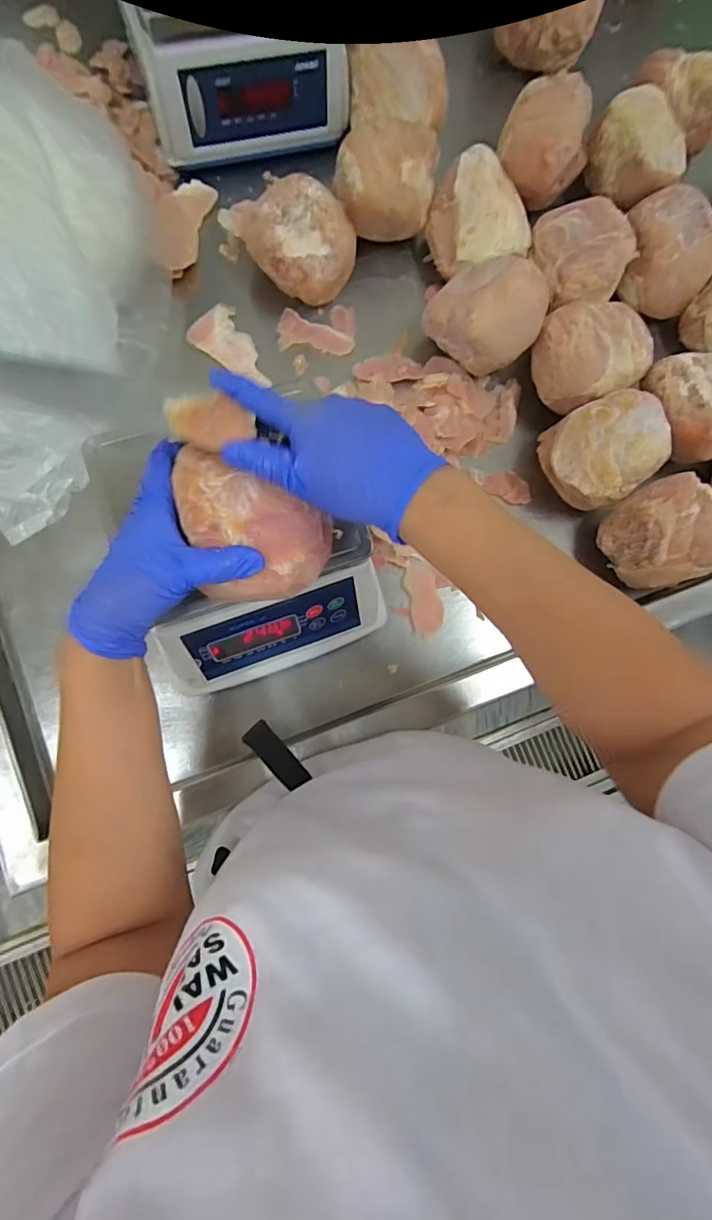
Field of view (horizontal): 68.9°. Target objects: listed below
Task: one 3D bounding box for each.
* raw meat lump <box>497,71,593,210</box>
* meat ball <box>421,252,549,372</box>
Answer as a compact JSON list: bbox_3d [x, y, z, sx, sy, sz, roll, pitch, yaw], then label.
[{"bbox_3d":[0.233,-0.574,0.638,0.107,0.087,0.114,29,80,-2],"label":"raw meat lump"},{"bbox_3d":[0.147,-0.336,0.596,0.119,0.101,0.093,42,80,0],"label":"meat ball"}]

